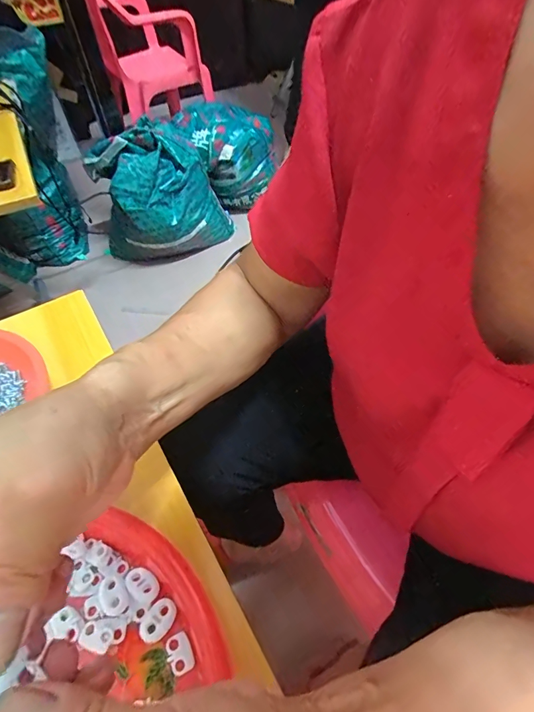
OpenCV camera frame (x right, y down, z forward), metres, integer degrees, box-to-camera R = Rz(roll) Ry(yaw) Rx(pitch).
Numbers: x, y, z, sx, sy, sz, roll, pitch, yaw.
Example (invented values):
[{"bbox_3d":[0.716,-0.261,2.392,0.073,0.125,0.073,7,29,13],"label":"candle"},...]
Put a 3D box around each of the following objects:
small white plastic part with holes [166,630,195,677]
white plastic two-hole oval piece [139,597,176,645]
[{"bbox_3d":[-0.048,0.163,0.218,0.013,0.004,0.018,-22,54,-15],"label":"small white plastic part with holes"},{"bbox_3d":[-0.062,0.150,0.226,0.015,0.004,0.022,23,56,19],"label":"white plastic two-hole oval piece"}]

